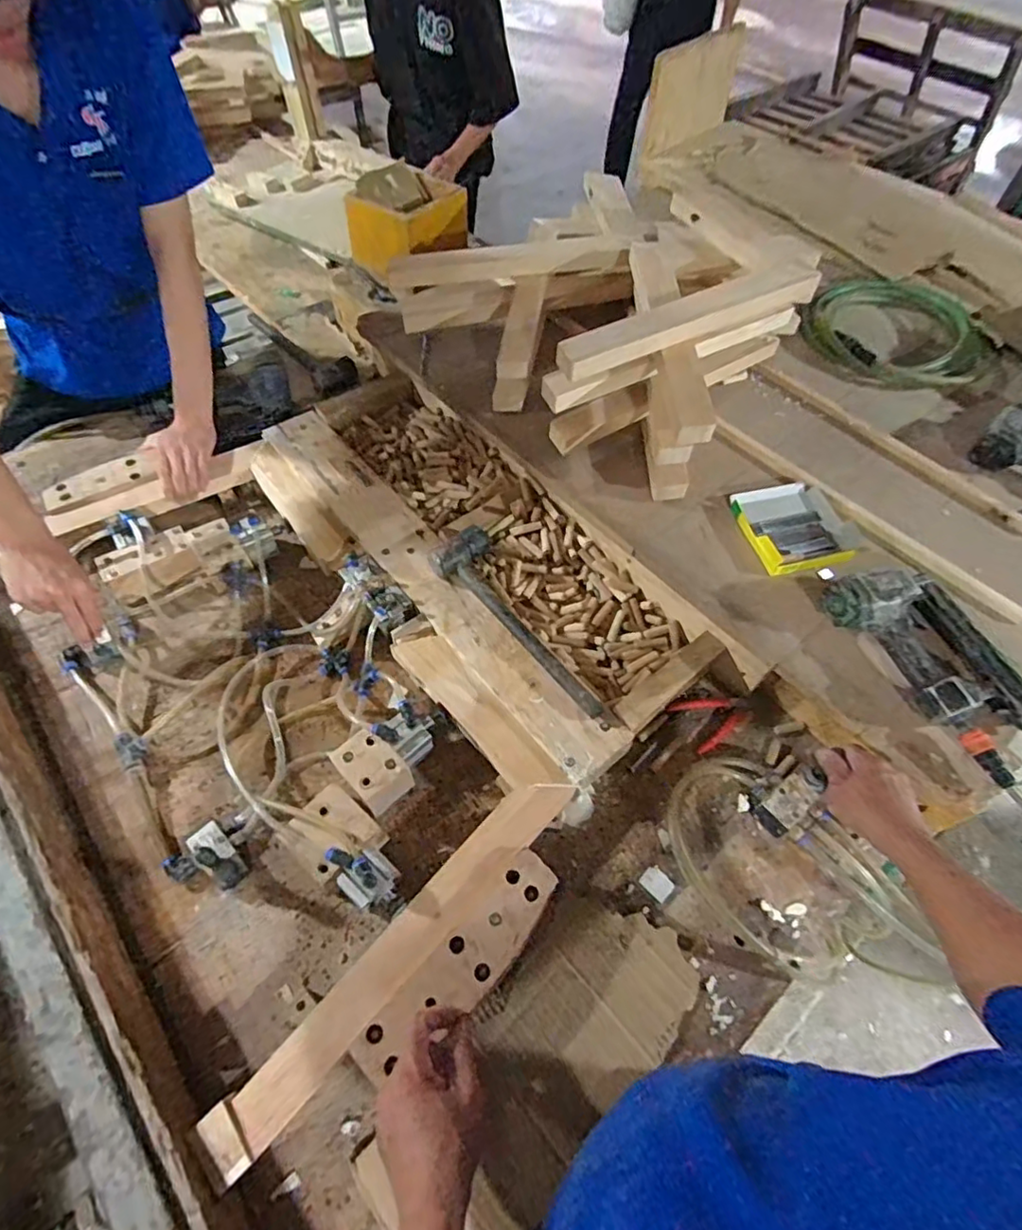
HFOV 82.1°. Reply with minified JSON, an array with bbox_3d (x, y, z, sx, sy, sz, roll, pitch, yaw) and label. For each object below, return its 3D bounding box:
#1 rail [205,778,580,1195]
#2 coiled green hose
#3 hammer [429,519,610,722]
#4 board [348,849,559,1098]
[{"bbox_3d":[-0.104,0.339,0.617,0.058,0.022,0.457,39,63,21],"label":"rail"},{"bbox_3d":[0.702,-0.526,1.075,0.305,0.043,0.359,35,62,19],"label":"coiled green hose"},{"bbox_3d":[0.007,0.013,0.800,0.098,0.057,0.323,-28,62,-19],"label":"hammer"},{"bbox_3d":[-0.045,0.355,0.596,0.063,0.012,0.247,38,63,20],"label":"board"}]

